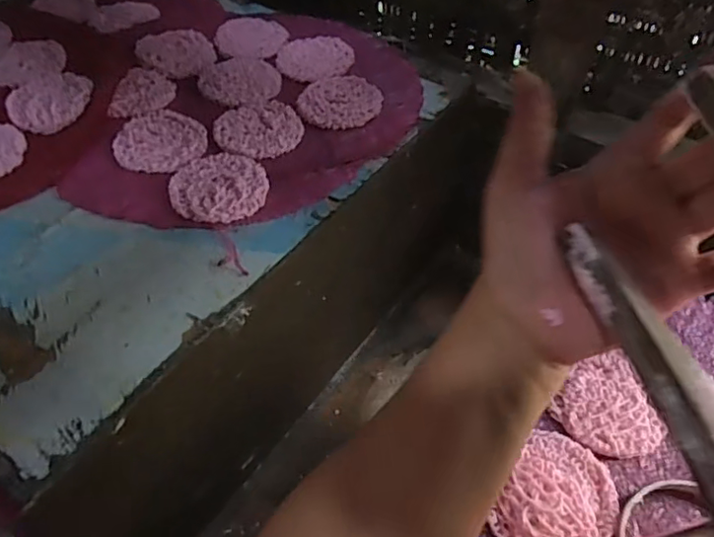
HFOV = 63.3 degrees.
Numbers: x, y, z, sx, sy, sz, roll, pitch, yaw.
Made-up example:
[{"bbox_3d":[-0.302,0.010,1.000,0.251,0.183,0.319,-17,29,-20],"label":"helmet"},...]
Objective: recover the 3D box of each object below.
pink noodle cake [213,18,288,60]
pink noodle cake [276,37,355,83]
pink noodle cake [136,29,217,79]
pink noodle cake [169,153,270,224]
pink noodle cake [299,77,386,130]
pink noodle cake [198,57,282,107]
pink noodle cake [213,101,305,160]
[{"bbox_3d":[-0.117,-0.254,0.640,0.074,0.012,0.077,2,51,-3],"label":"pink noodle cake"},{"bbox_3d":[-0.044,-0.223,0.611,0.078,0.004,0.079,9,51,2],"label":"pink noodle cake"},{"bbox_3d":[-0.189,-0.226,0.610,0.075,0.013,0.075,2,51,-3],"label":"pink noodle cake"},{"bbox_3d":[-0.114,-0.069,0.478,0.076,0.007,0.081,-10,53,-12],"label":"pink noodle cake"},{"bbox_3d":[-0.015,-0.161,0.560,0.077,0.007,0.078,2,51,-3],"label":"pink noodle cake"},{"bbox_3d":[-0.117,-0.188,0.579,0.077,0.004,0.083,-12,54,-14],"label":"pink noodle cake"},{"bbox_3d":[-0.089,-0.127,0.528,0.075,0.004,0.073,2,51,-3],"label":"pink noodle cake"}]

